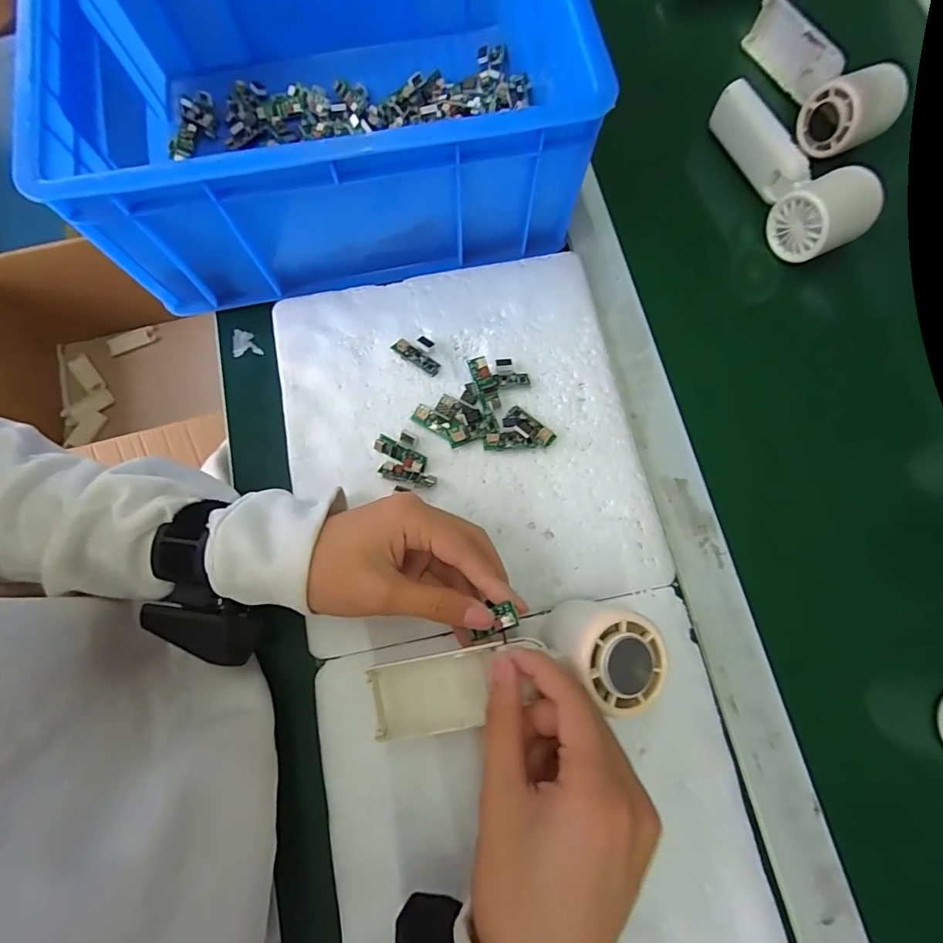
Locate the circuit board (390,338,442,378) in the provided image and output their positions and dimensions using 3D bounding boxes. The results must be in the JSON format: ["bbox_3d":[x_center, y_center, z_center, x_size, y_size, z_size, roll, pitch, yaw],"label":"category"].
[{"bbox_3d":[-0.042,-0.086,0.346,0.039,0.004,0.011,34,100,0],"label":"circuit board"}]

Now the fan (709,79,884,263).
[{"bbox_3d":[0.261,-0.256,0.384,0.048,0.052,0.162,-23,77,-6],"label":"fan"}]

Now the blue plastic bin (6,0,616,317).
[{"bbox_3d":[-0.101,-0.285,0.338,0.337,0.125,0.256,-10,76,-3],"label":"blue plastic bin"}]

